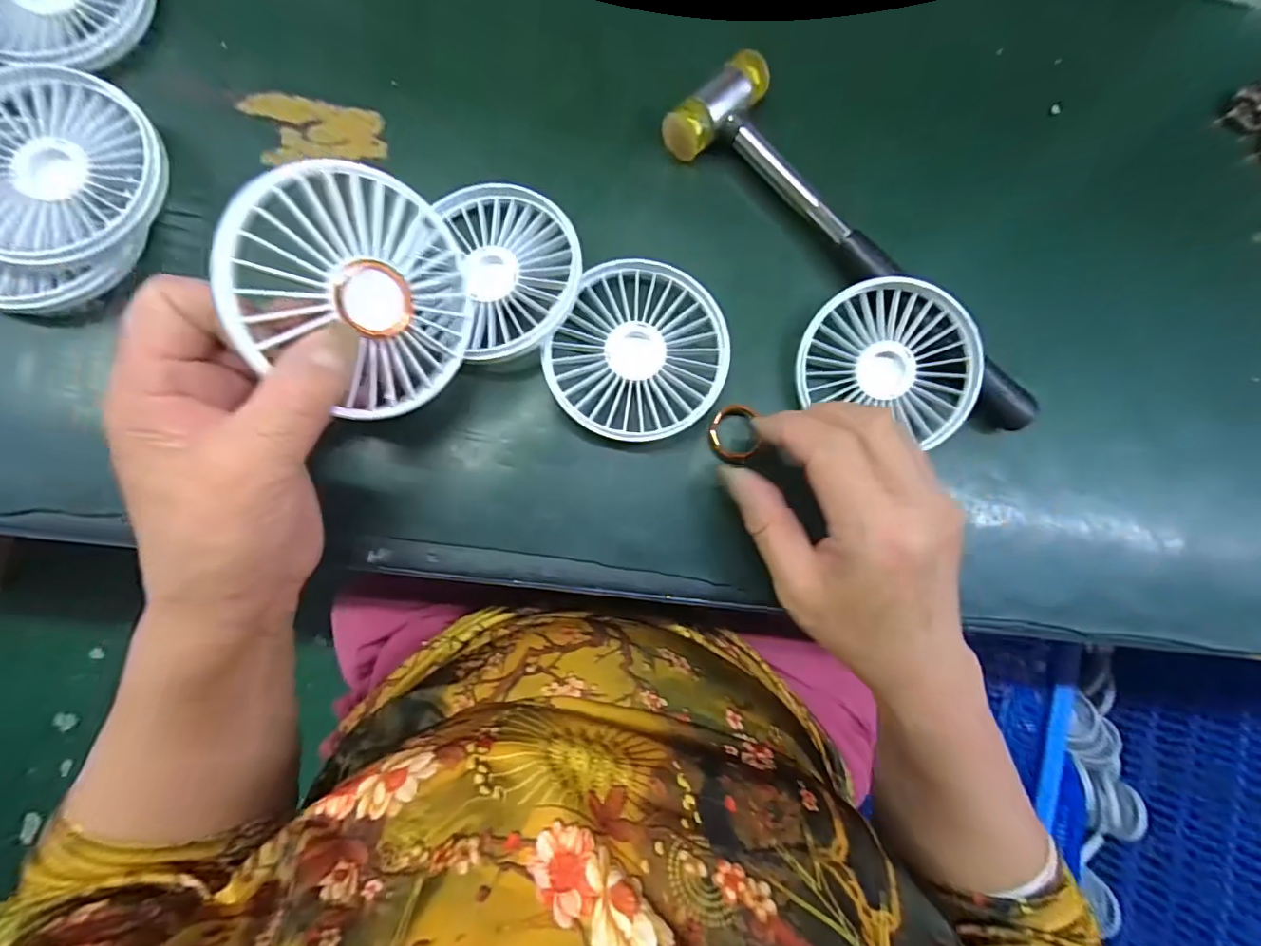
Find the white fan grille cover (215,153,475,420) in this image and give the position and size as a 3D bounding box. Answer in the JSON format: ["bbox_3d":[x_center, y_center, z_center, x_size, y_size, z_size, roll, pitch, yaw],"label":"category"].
[{"bbox_3d":[-0.097,-0.067,0.198,0.010,0.088,0.082,18,74,37],"label":"white fan grille cover"}]

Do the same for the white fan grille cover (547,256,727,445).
[{"bbox_3d":[0.005,-0.059,0.264,0.081,0.019,0.087,29,80,-2],"label":"white fan grille cover"}]

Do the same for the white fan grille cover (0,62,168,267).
[{"bbox_3d":[-0.257,-0.135,0.233,0.091,0.014,0.086,31,80,-5],"label":"white fan grille cover"}]

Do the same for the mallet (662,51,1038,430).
[{"bbox_3d":[0.116,-0.109,0.278,0.059,0.023,0.236,-41,90,-9],"label":"mallet"}]

